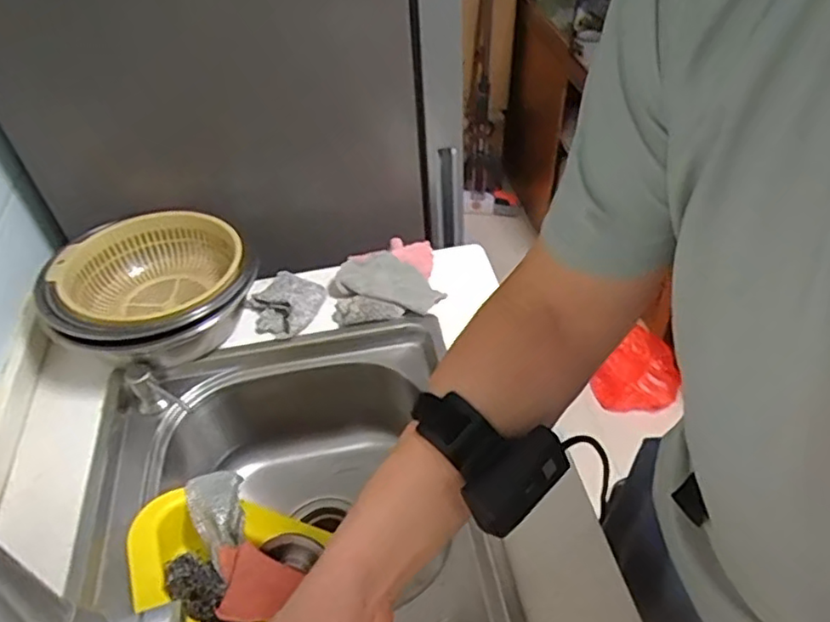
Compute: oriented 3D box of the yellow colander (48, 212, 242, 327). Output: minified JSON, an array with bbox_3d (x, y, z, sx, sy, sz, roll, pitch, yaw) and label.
[{"bbox_3d":[-0.309,-0.033,0.767,0.198,0.093,0.192,-2,45,2],"label":"yellow colander"}]

